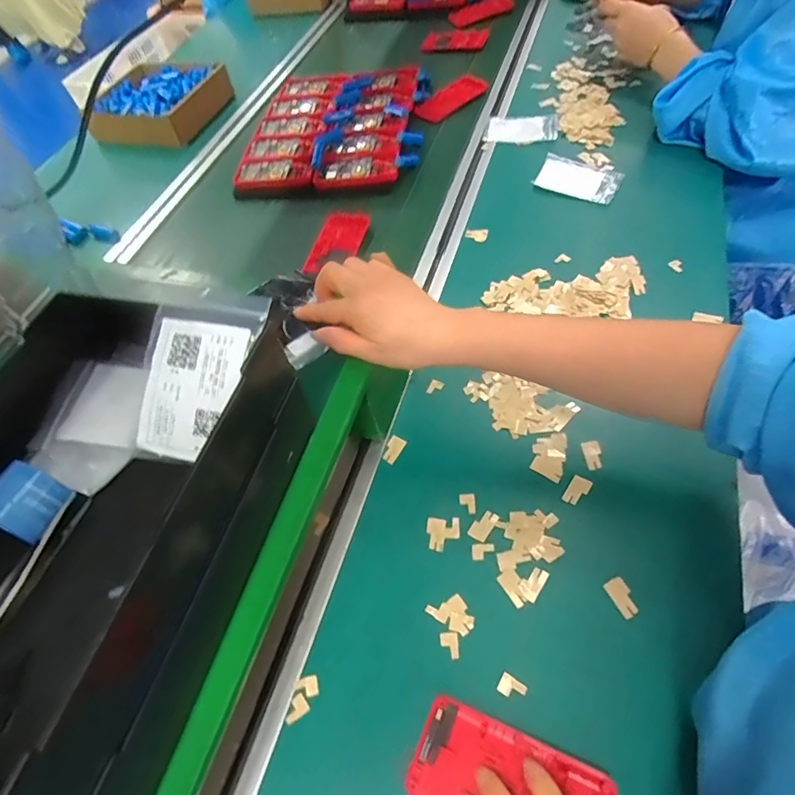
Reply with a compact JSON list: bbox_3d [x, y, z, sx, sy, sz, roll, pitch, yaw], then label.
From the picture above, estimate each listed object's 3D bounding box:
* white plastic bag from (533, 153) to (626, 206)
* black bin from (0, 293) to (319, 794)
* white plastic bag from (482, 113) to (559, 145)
[{"bbox_3d":[0.245,-0.297,0.683,0.108,0.009,0.070,29,64,26],"label":"white plastic bag"},{"bbox_3d":[-0.173,0.071,0.314,0.160,0.138,0.245,8,56,15],"label":"black bin"},{"bbox_3d":[0.188,-0.406,0.770,0.105,0.011,0.069,7,56,14],"label":"white plastic bag"}]

